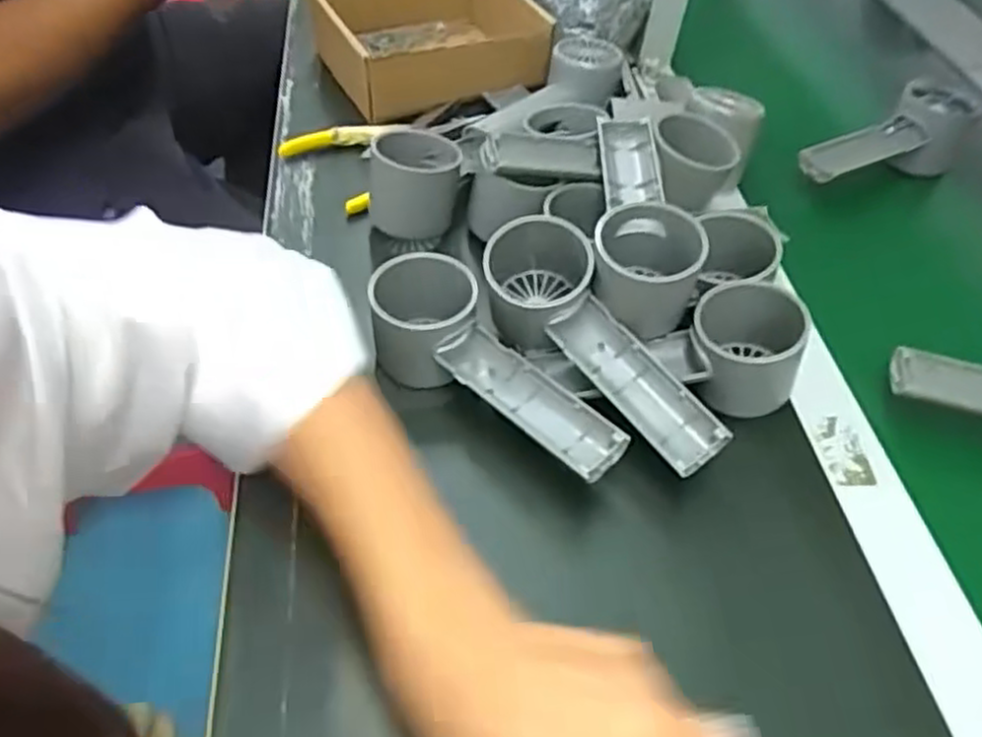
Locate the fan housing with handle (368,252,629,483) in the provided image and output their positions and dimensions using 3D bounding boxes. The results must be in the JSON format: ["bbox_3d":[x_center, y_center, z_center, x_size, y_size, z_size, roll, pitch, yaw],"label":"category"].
[{"bbox_3d":[-0.005,0.008,0.392,0.064,0.063,0.150,-29,54,-26],"label":"fan housing with handle"}]

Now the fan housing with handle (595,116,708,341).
[{"bbox_3d":[0.089,-0.088,0.446,0.059,0.054,0.157,6,47,3],"label":"fan housing with handle"}]

